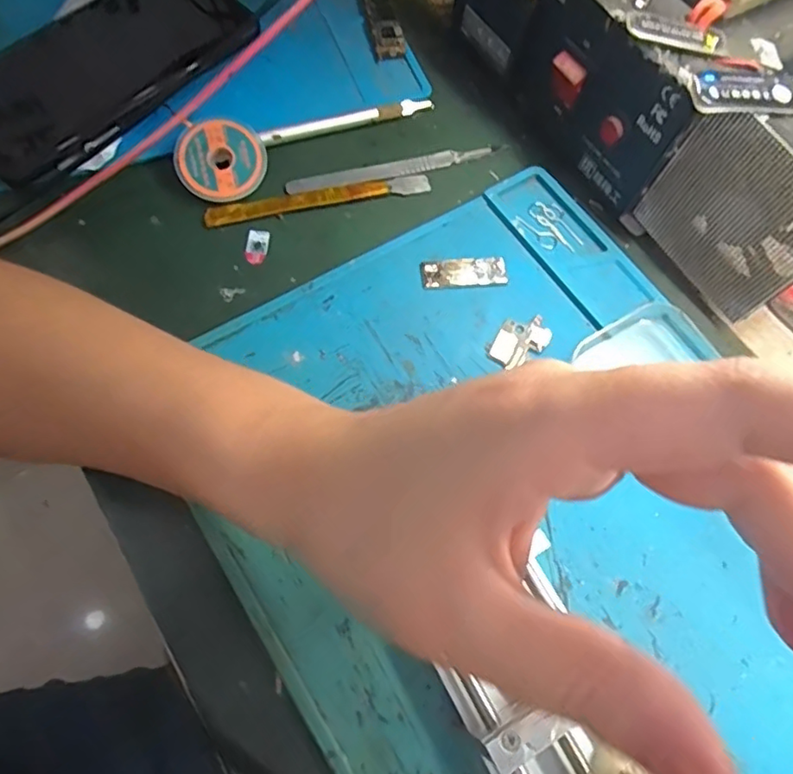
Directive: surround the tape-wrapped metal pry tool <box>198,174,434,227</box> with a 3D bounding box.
[{"bbox_3d":[-0.040,-0.100,0.302,0.118,0.009,0.014,-13,69,-10],"label":"tape-wrapped metal pry tool"}]

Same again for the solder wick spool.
[{"bbox_3d":[-0.089,-0.115,0.293,0.043,0.007,0.039,-4,94,-15],"label":"solder wick spool"}]

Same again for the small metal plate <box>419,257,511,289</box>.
[{"bbox_3d":[0.034,-0.058,0.292,0.042,0.004,0.015,-4,68,-6],"label":"small metal plate"}]

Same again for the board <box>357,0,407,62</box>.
[{"bbox_3d":[-0.010,-0.227,0.359,0.020,0.009,0.060,-12,69,-10],"label":"board"}]

